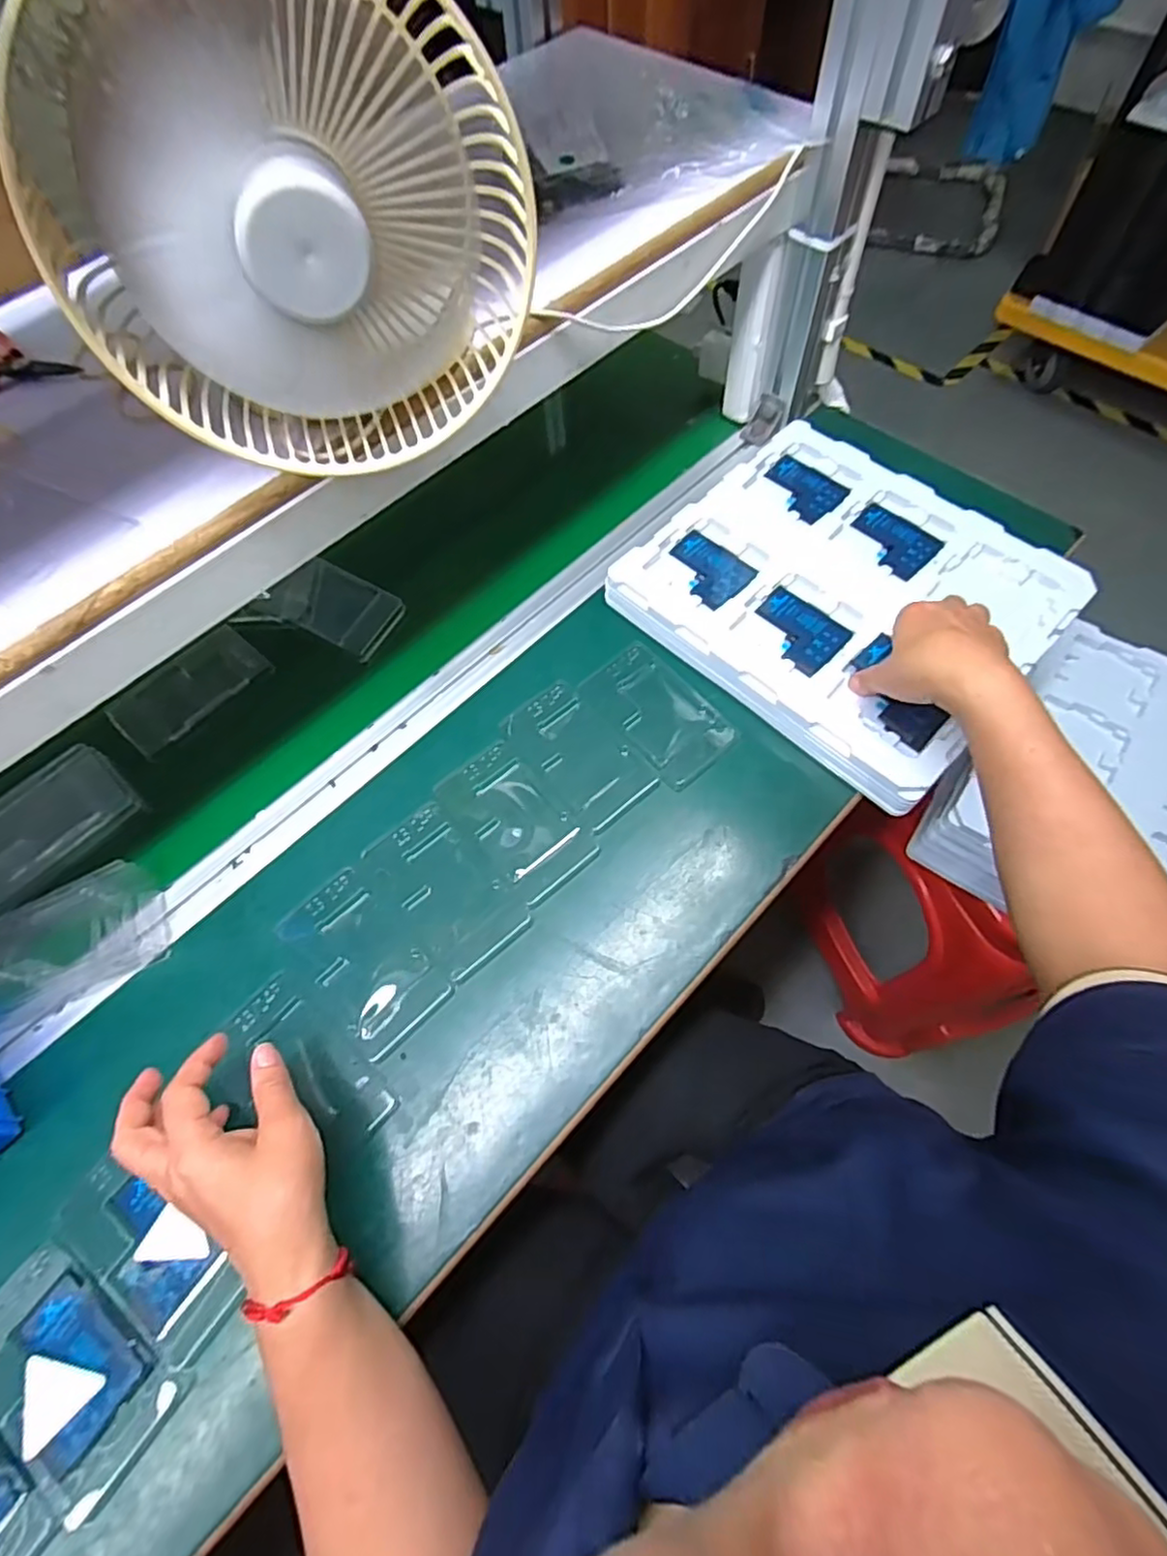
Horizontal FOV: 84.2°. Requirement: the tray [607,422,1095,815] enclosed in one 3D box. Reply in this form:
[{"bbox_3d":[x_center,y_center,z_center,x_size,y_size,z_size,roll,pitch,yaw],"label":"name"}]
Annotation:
[{"bbox_3d":[0.226,-0.166,0.569,0.284,0.025,0.316,-43,68,-16],"label":"tray"}]

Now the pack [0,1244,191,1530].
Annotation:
[{"bbox_3d":[-0.299,0.343,0.374,0.125,0.020,0.073,34,70,18],"label":"pack"}]

